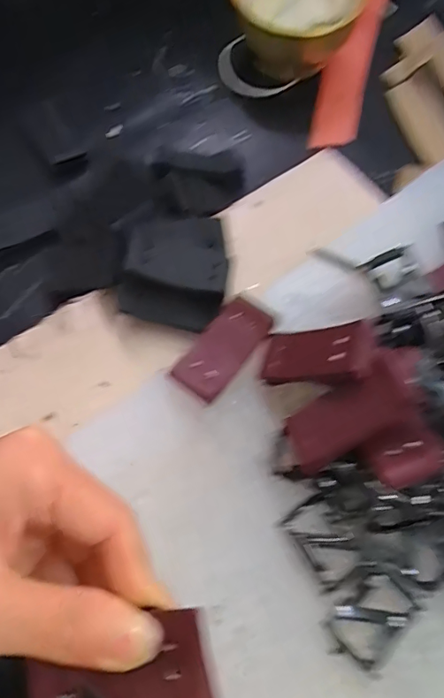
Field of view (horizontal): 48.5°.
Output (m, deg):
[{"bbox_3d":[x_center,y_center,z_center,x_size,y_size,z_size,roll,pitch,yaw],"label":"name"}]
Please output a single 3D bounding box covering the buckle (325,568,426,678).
[{"bbox_3d":[0.066,0.120,0.218,0.027,0.005,0.040,40,73,14],"label":"buckle"}]

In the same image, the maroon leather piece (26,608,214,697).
[{"bbox_3d":[-0.031,0.101,0.152,0.057,0.010,0.027,-18,69,1],"label":"maroon leather piece"}]

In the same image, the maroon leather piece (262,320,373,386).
[{"bbox_3d":[0.045,0.003,0.239,0.059,0.006,0.029,-5,58,47],"label":"maroon leather piece"}]

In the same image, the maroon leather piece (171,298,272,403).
[{"bbox_3d":[0.001,-0.001,0.261,0.026,0.006,0.057,40,74,4],"label":"maroon leather piece"}]

